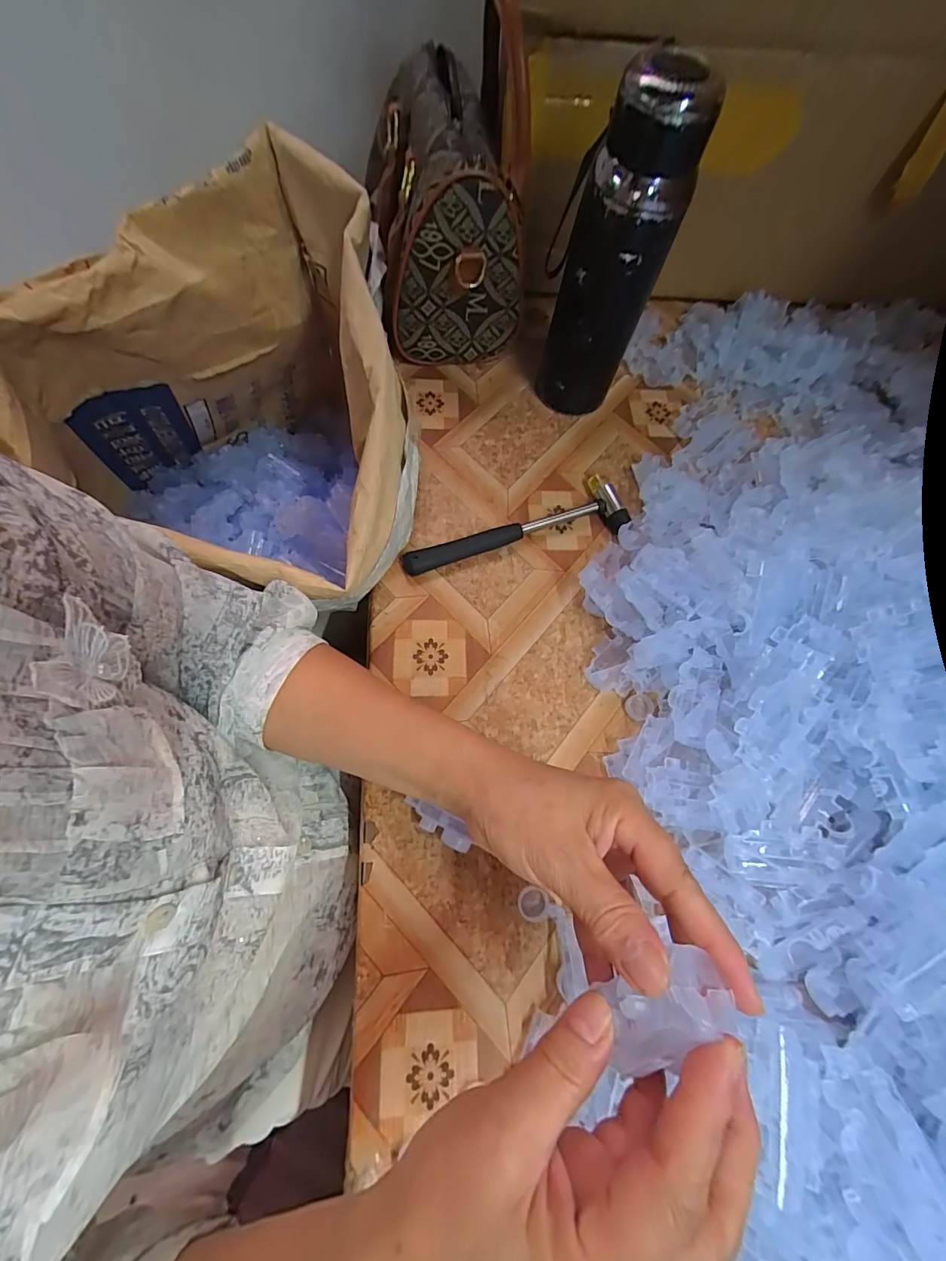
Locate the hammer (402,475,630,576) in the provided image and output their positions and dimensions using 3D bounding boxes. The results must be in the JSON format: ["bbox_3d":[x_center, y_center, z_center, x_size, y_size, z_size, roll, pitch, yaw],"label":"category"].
[{"bbox_3d":[0.039,-0.091,0.407,0.207,0.023,0.059,-16,70,-10],"label":"hammer"}]

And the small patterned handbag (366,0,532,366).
[{"bbox_3d":[-0.028,-0.410,0.446,0.132,0.175,0.238,-6,69,-8],"label":"small patterned handbag"}]

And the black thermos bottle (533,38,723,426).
[{"bbox_3d":[0.103,-0.288,0.377,0.083,0.227,0.061,15,68,1],"label":"black thermos bottle"}]

